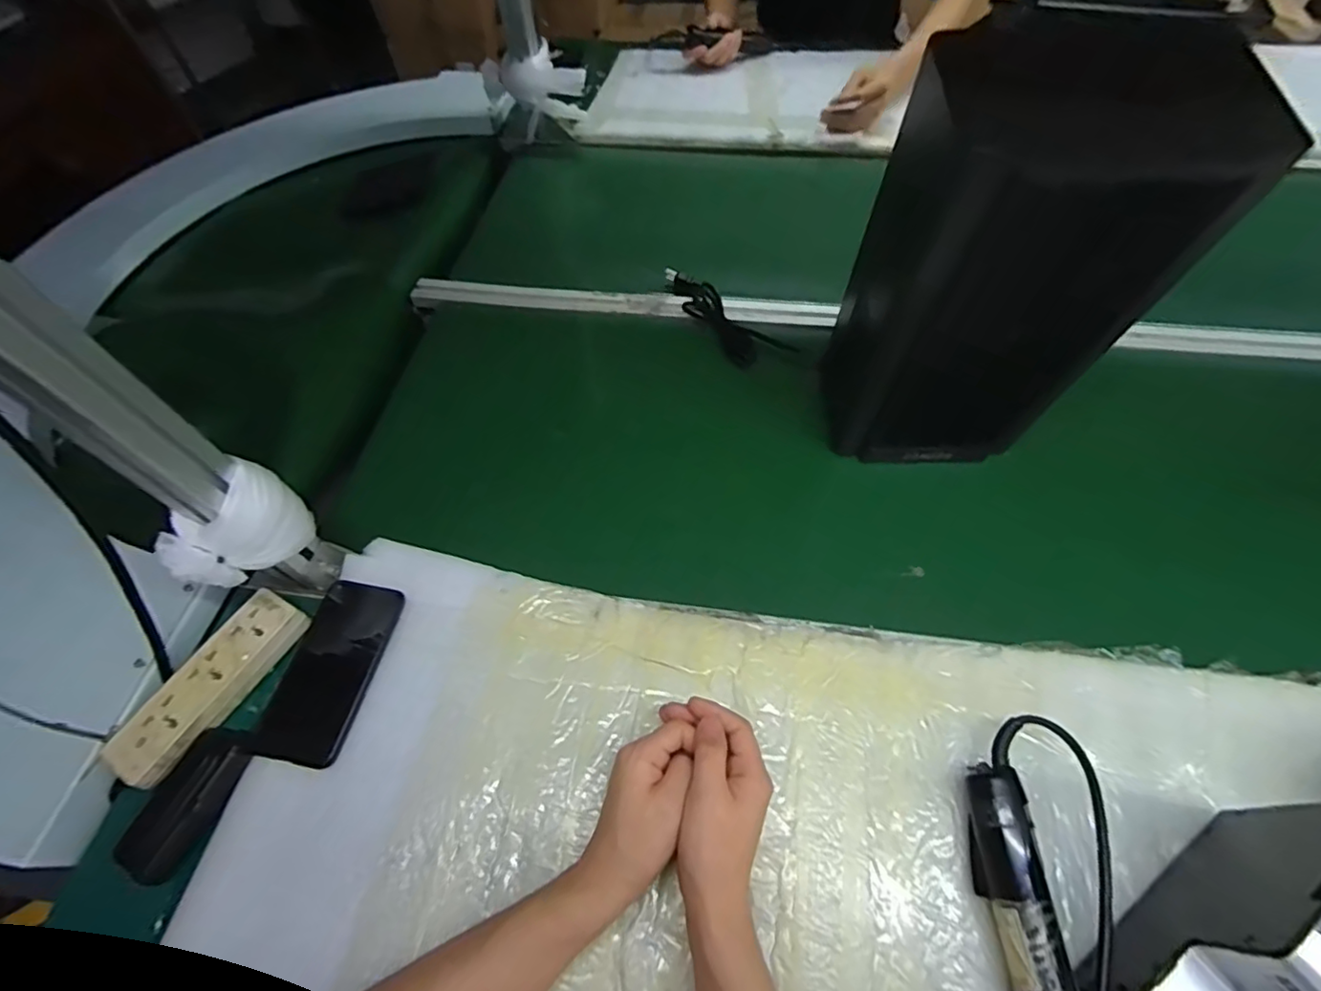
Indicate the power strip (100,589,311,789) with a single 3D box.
[{"bbox_3d":[-0.394,0.165,0.508,0.055,0.022,0.169,24,62,17],"label":"power strip"}]

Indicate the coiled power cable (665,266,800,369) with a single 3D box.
[{"bbox_3d":[0.083,-0.234,0.776,0.198,0.066,0.058,33,64,22],"label":"coiled power cable"}]

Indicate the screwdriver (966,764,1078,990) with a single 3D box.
[{"bbox_3d":[0.244,0.319,0.369,0.035,0.039,0.262,-1,58,3],"label":"screwdriver"}]

